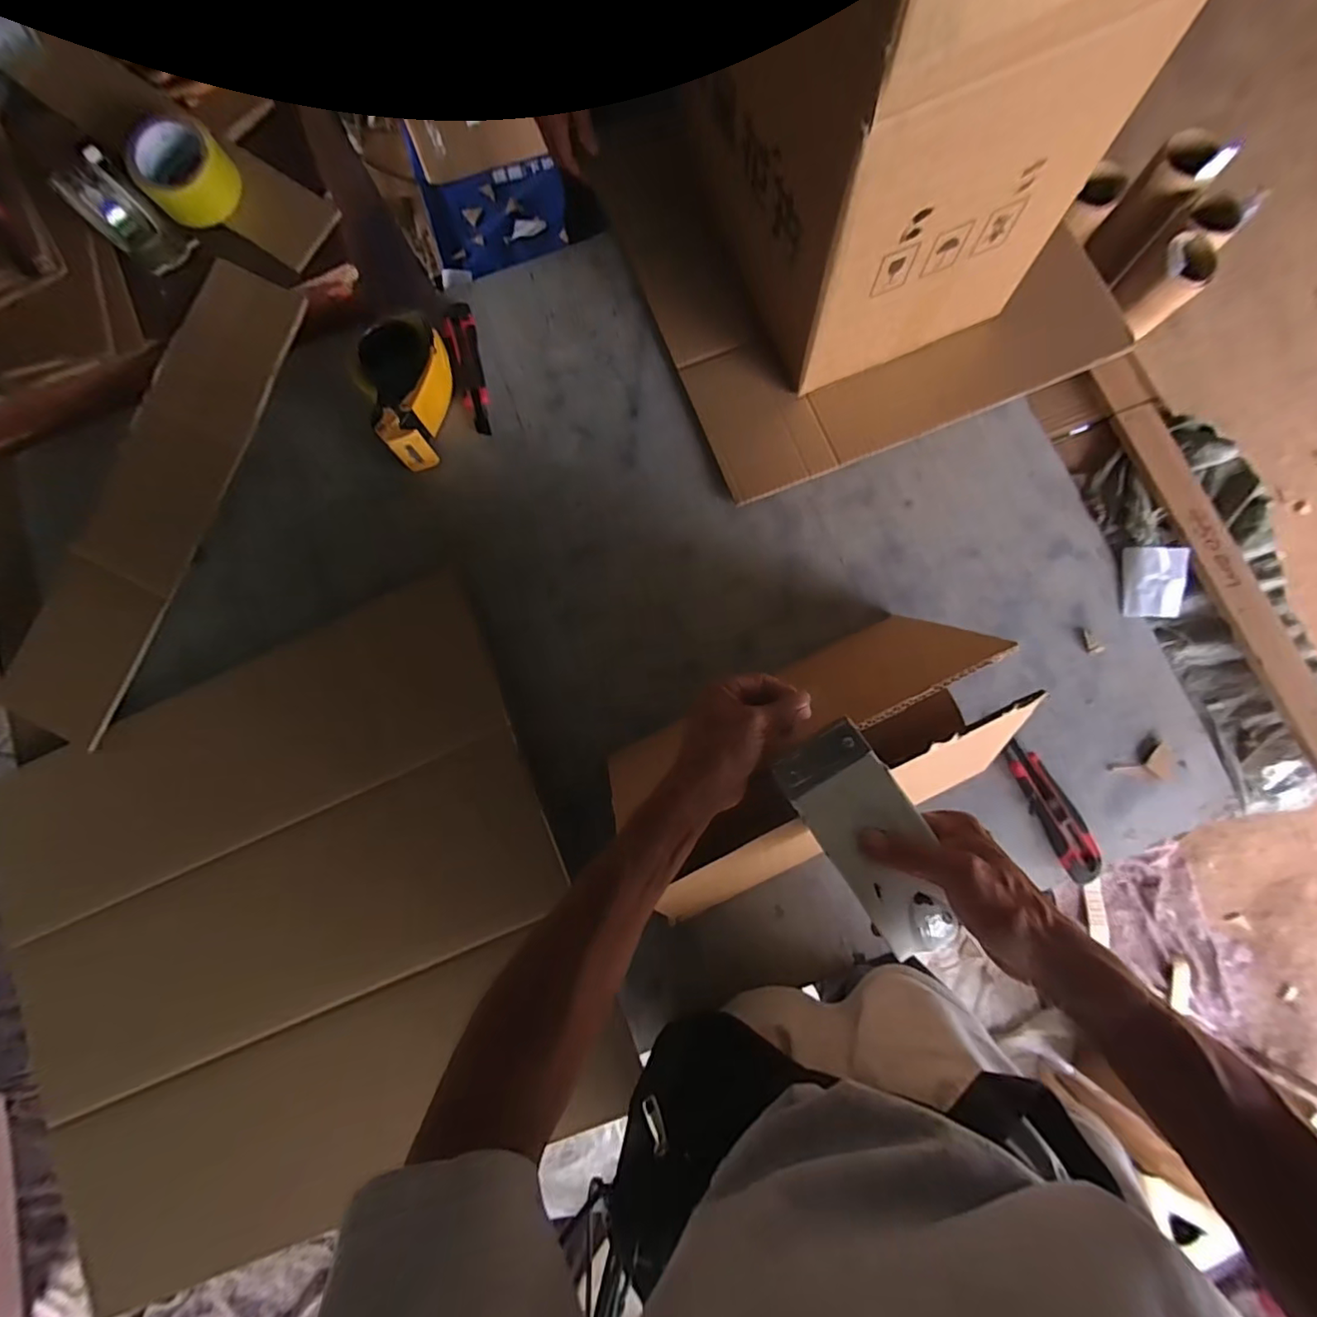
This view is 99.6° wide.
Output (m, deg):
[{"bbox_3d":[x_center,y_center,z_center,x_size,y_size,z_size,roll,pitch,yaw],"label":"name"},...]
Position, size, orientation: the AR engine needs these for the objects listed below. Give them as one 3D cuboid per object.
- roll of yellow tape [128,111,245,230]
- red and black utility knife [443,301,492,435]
[{"bbox_3d":[-0.532,-0.550,0.623,0.095,0.052,0.095,0,83,1],"label":"roll of yellow tape"},{"bbox_3d":[-0.235,-0.362,0.687,0.034,0.018,0.176,-12,83,2],"label":"red and black utility knife"}]

